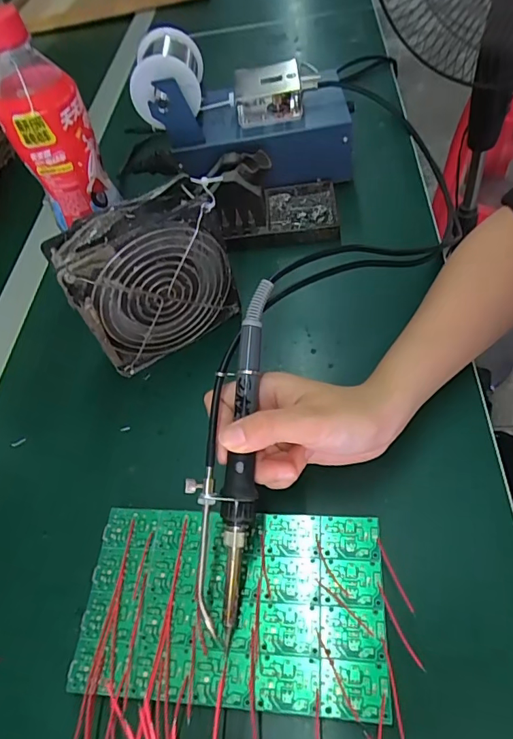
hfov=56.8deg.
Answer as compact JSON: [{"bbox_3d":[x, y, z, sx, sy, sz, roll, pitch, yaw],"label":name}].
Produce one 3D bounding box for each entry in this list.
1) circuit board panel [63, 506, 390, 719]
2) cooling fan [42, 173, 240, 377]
[{"bbox_3d":[-0.016,0.135,0.278,0.172,0.004,0.101,-1,55,9],"label":"circuit board panel"},{"bbox_3d":[-0.078,-0.068,0.378,0.126,0.128,0.045,-32,57,-14],"label":"cooling fan"}]

